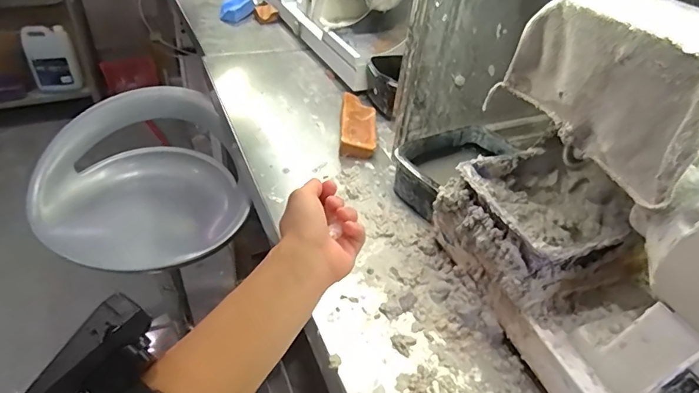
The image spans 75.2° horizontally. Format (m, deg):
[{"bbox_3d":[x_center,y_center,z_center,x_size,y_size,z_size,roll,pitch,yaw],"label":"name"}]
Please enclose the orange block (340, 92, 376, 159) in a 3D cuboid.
[{"bbox_3d":[0.015,-0.124,0.786,0.061,0.039,0.150,4,39,-2],"label":"orange block"}]

